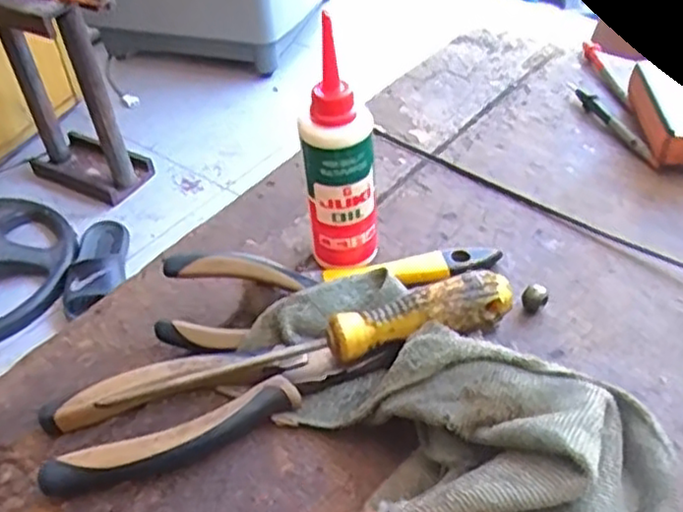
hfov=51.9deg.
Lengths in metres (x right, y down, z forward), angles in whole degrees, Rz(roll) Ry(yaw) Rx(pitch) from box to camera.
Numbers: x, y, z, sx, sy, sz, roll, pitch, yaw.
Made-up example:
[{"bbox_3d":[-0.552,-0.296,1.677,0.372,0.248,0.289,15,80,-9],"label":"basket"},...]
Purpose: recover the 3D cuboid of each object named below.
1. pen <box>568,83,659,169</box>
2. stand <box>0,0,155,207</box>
[{"bbox_3d":[0.208,-0.105,0.548,0.012,0.011,0.126,-11,44,-8],"label":"pen"},{"bbox_3d":[-0.571,-0.345,1.438,0.219,0.446,0.346,-27,48,-22],"label":"stand"}]

